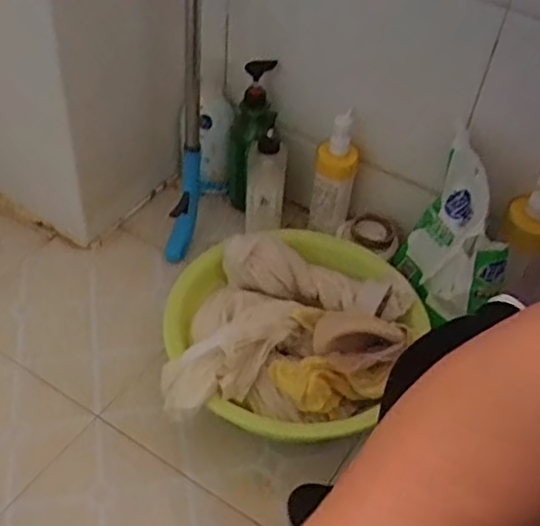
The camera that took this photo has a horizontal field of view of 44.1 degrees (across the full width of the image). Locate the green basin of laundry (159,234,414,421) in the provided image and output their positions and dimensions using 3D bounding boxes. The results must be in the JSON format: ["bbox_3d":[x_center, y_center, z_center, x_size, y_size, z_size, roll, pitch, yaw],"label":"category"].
[{"bbox_3d":[0.027,0.106,0.927,0.340,0.180,0.345,10,45,3],"label":"green basin of laundry"}]

